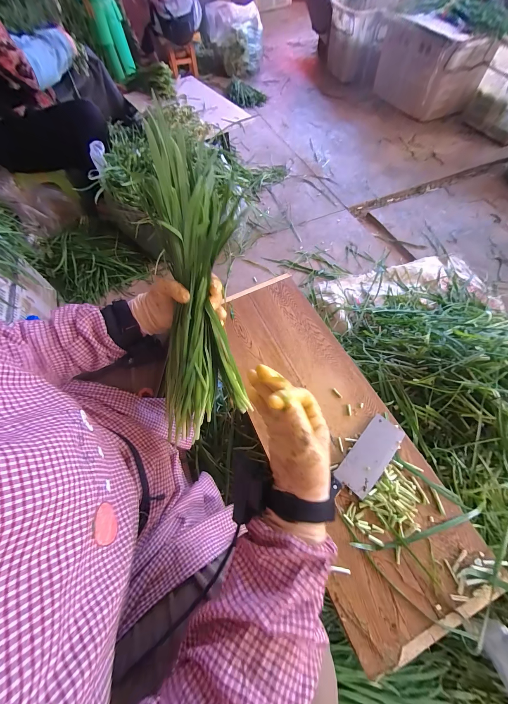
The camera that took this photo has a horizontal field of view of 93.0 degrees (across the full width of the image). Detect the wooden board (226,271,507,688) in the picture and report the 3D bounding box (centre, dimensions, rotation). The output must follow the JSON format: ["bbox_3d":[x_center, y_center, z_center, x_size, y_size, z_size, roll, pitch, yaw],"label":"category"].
[{"bbox_3d":[0.151,0.138,0.574,0.294,0.032,0.810,-24,66,-8],"label":"wooden board"}]

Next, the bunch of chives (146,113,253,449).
[{"bbox_3d":[-0.084,-0.058,0.356,0.130,0.102,0.415,3,107,5],"label":"bunch of chives"}]

